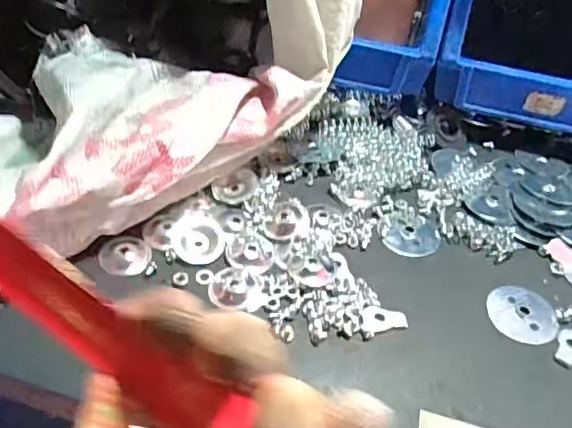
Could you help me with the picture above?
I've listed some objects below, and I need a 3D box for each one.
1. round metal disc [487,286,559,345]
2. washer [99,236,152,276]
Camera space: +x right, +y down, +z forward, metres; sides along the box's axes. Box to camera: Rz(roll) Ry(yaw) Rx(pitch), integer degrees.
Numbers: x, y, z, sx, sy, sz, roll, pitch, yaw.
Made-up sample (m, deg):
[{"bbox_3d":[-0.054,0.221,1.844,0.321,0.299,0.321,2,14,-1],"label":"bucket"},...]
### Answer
[{"bbox_3d":[0.157,0.066,0.378,0.044,0.004,0.042,4,44,-4],"label":"round metal disc"},{"bbox_3d":[-0.108,0.026,0.380,0.032,0.004,0.034,4,44,-4],"label":"washer"}]

